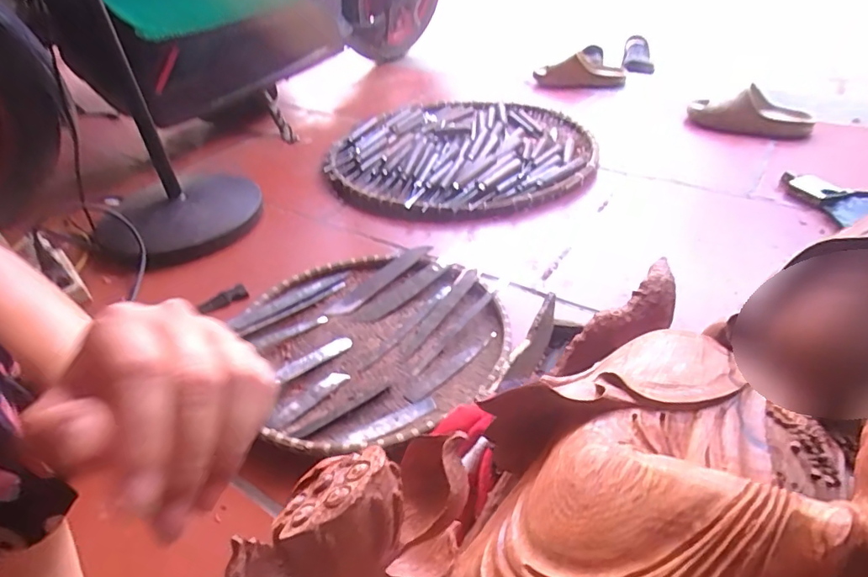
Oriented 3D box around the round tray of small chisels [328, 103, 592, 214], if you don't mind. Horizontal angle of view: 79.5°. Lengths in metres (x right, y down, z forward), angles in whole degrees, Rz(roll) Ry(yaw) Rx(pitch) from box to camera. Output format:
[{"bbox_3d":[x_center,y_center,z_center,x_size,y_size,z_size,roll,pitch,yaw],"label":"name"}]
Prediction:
[{"bbox_3d":[0.064,-0.285,1.075,0.500,0.049,0.488,-3,38,2],"label":"round tray of small chisels"}]

